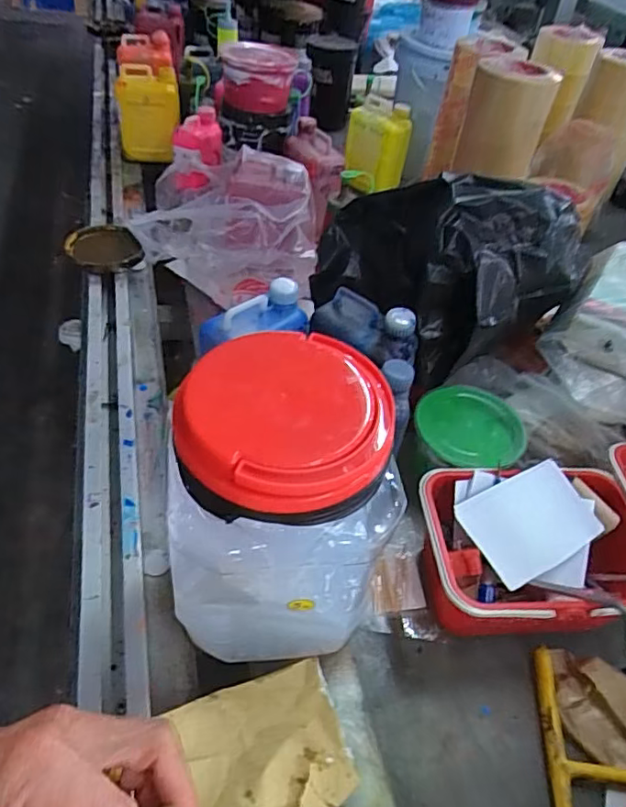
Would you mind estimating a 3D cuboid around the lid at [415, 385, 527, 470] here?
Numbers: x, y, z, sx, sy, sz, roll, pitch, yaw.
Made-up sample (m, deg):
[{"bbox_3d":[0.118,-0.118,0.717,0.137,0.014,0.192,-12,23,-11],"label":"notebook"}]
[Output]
[{"bbox_3d":[0.164,0.025,0.592,0.112,0.016,0.106,4,46,-4],"label":"lid"}]

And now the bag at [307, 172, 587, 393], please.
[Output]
[{"bbox_3d":[0.133,-0.140,0.603,0.274,0.180,0.136,15,46,7],"label":"bag"}]

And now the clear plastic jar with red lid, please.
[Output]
[{"bbox_3d":[-0.020,0.079,0.421,0.143,0.225,0.136,4,46,-4],"label":"clear plastic jar with red lid"}]

